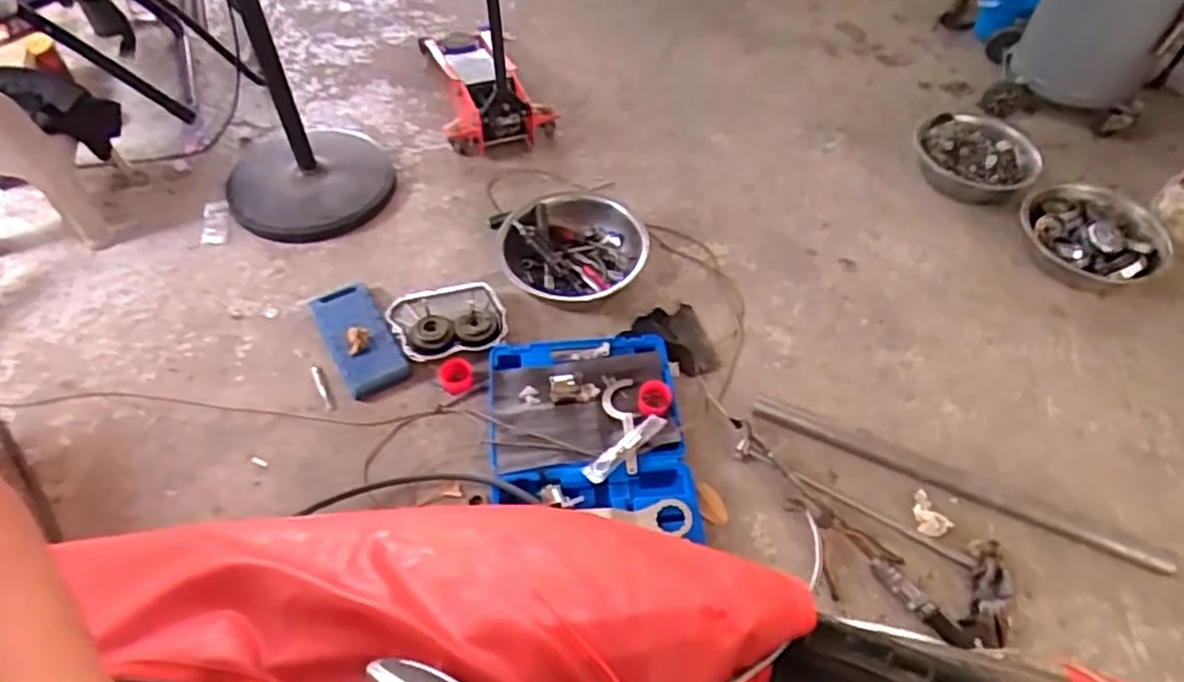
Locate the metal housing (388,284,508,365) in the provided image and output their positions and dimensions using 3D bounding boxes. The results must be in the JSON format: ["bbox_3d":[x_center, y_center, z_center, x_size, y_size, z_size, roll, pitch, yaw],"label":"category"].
[{"bbox_3d":[-0.337,-0.052,1.661,0.254,0.048,0.199,-9,54,-10],"label":"metal housing"}]

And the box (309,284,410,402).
[{"bbox_3d":[-0.534,-0.014,1.627,0.140,0.045,0.319,-24,57,-20],"label":"box"}]

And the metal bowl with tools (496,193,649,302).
[{"bbox_3d":[-0.056,-0.234,1.800,0.330,0.095,0.345,1,52,-2],"label":"metal bowl with tools"}]

